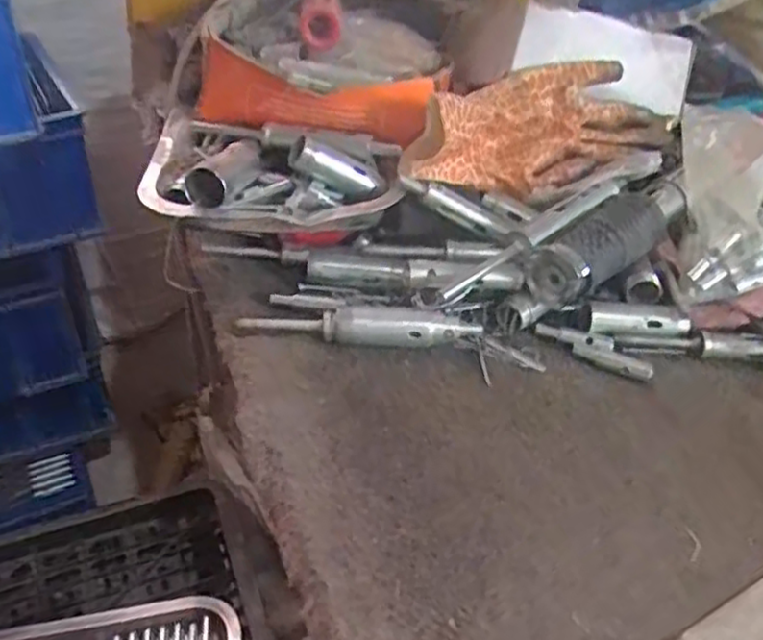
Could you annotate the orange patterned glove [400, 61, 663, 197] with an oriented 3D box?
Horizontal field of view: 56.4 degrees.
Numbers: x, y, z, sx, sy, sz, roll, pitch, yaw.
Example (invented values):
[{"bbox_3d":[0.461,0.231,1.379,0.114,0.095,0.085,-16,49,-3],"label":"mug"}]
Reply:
[{"bbox_3d":[0.119,-0.143,0.534,0.222,0.070,0.080,-10,40,-19],"label":"orange patterned glove"}]

